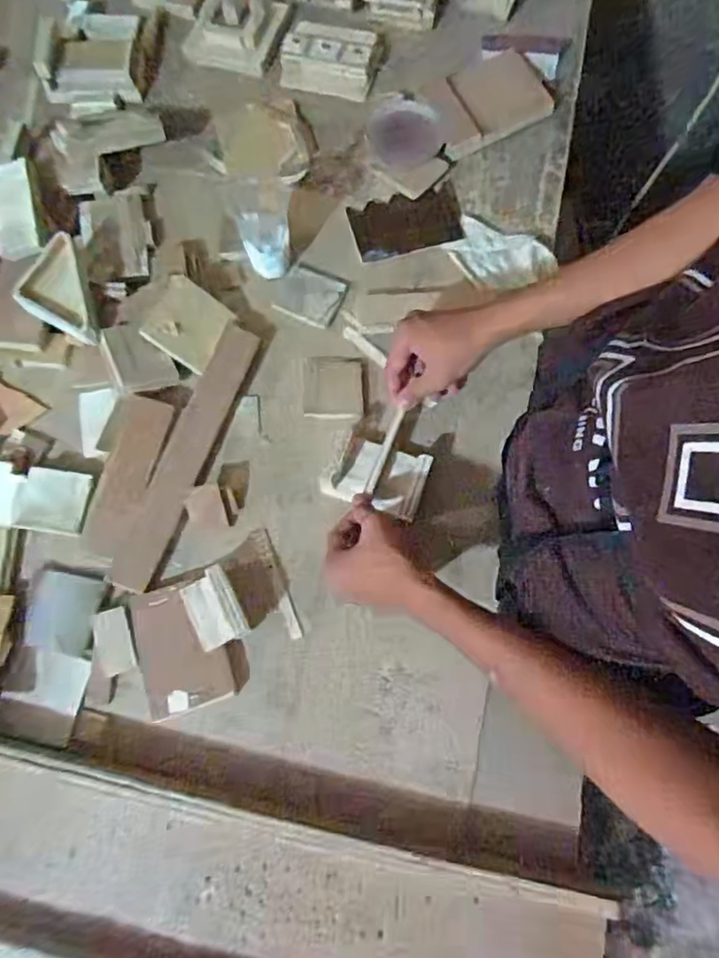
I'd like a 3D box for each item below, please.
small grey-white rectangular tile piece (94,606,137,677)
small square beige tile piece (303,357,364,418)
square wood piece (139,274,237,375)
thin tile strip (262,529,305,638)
[{"bbox_3d":[-0.241,0.160,0.568,0.035,0.017,0.061,-17,75,-4],"label":"small grey-white rectangular tile piece"},{"bbox_3d":[-0.029,-0.104,0.648,0.065,0.009,0.077,-2,75,1],"label":"small square beige tile piece"},{"bbox_3d":[-0.192,-0.175,0.642,0.077,0.008,0.080,33,93,-20],"label":"square wood piece"},{"bbox_3d":[-0.082,0.108,0.597,0.012,0.004,0.116,-20,75,-4],"label":"thin tile strip"}]

